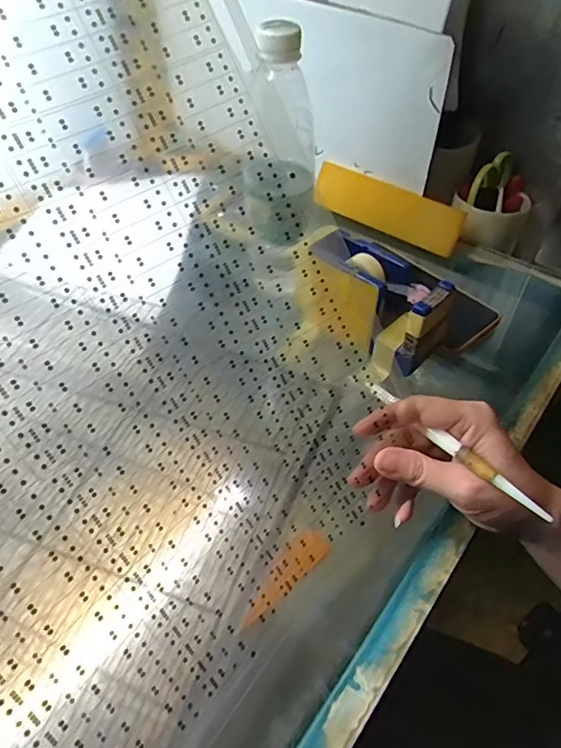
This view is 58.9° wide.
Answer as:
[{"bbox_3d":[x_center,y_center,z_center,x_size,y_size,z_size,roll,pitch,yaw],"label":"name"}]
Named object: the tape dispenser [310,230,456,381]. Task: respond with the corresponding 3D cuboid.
[{"bbox_3d":[0.080,-0.060,0.428,0.049,0.083,0.132,-35,56,-26],"label":"tape dispenser"}]

